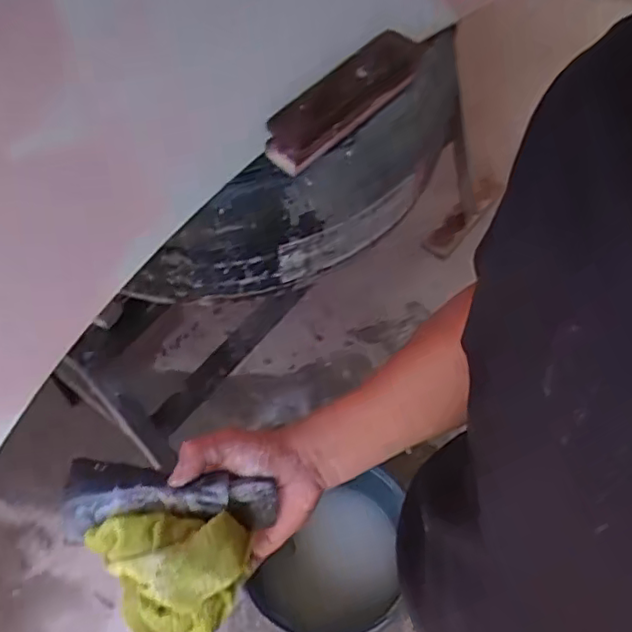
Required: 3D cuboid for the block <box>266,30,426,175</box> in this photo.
[{"bbox_3d":[0.050,-0.293,0.806,0.064,0.041,0.299,37,65,22],"label":"block"}]

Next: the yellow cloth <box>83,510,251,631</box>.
[{"bbox_3d":[-0.101,0.183,0.428,0.105,0.075,0.086,-5,58,-2],"label":"yellow cloth"}]

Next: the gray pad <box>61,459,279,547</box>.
[{"bbox_3d":[-0.109,0.138,0.454,0.149,0.037,0.050,5,57,-12],"label":"gray pad"}]

